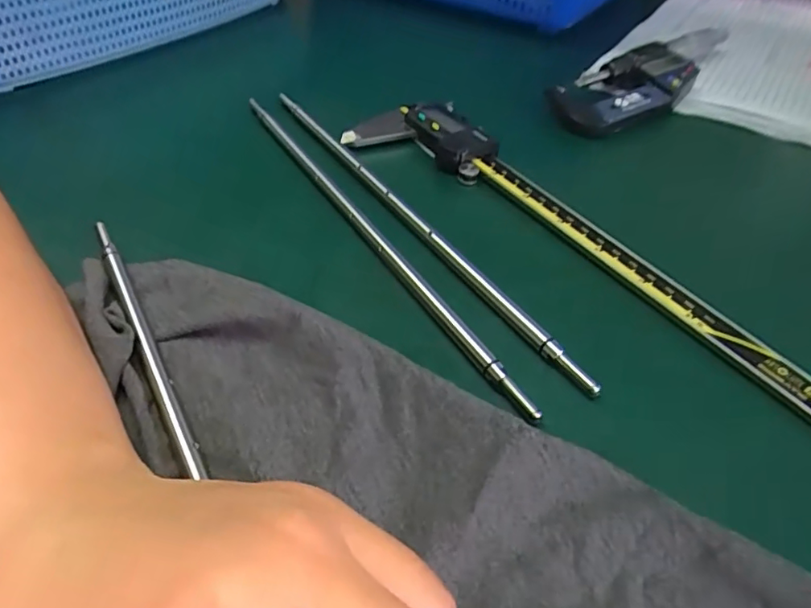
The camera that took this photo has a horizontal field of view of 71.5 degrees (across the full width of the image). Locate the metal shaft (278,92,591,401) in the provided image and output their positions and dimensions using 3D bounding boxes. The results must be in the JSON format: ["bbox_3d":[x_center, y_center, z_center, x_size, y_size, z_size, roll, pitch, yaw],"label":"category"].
[{"bbox_3d":[0.000,-0.047,0.283,0.008,0.010,0.259,-25,52,-23],"label":"metal shaft"}]

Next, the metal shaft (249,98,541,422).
[{"bbox_3d":[-0.022,-0.040,0.276,0.006,0.009,0.258,-23,51,-22],"label":"metal shaft"}]

